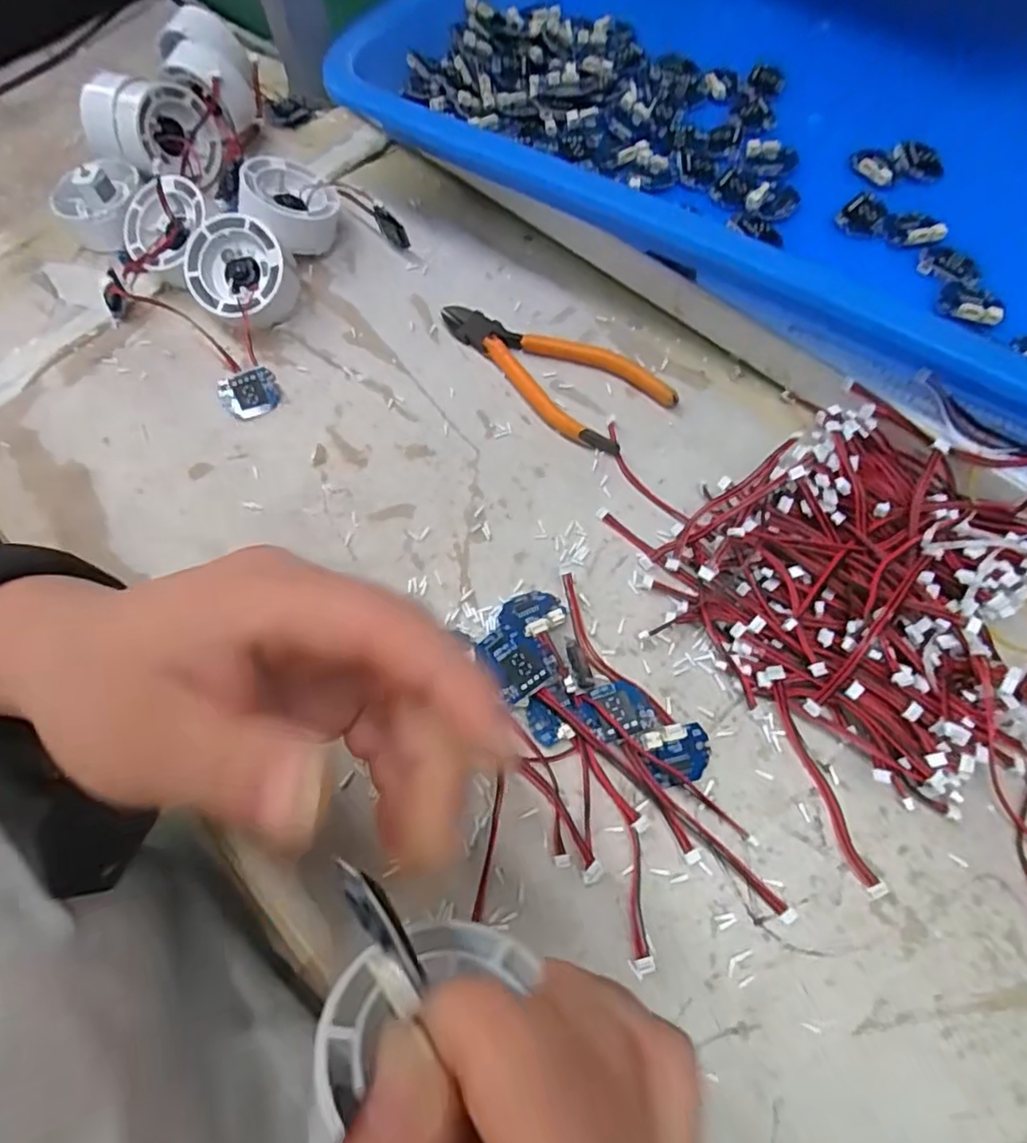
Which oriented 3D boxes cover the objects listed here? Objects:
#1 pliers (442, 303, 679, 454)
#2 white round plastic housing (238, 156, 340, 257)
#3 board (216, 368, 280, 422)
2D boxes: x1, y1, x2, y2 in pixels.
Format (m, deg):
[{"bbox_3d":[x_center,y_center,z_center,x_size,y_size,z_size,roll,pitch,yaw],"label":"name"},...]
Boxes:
[{"bbox_3d":[0.019,-0.112,0.326,0.128,0.009,0.056,42,74,19],"label":"pliers"},{"bbox_3d":[-0.130,-0.211,0.358,0.054,0.028,0.054,12,53,-12],"label":"white round plastic housing"},{"bbox_3d":[-0.138,-0.093,0.325,0.027,0.024,0.007,-16,29,-7],"label":"board"}]

